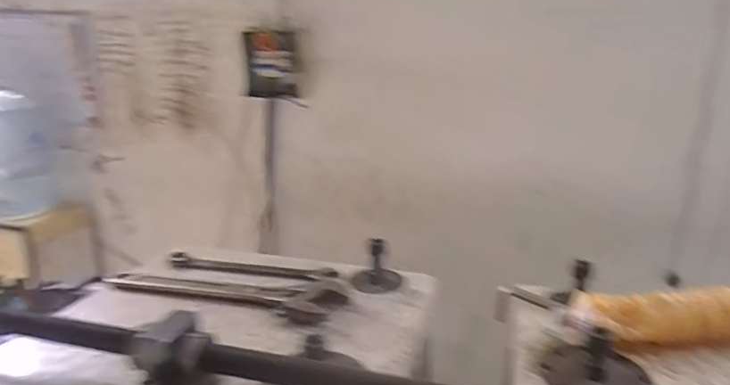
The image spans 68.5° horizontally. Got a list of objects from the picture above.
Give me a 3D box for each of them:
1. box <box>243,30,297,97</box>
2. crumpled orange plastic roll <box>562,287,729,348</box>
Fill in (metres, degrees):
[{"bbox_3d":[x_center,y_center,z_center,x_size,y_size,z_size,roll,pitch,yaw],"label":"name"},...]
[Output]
[{"bbox_3d":[-0.291,-0.400,1.681,0.173,0.198,0.051,-2,16,-6],"label":"box"},{"bbox_3d":[0.309,0.122,0.515,0.224,0.049,0.047,-1,16,-5],"label":"crumpled orange plastic roll"}]

